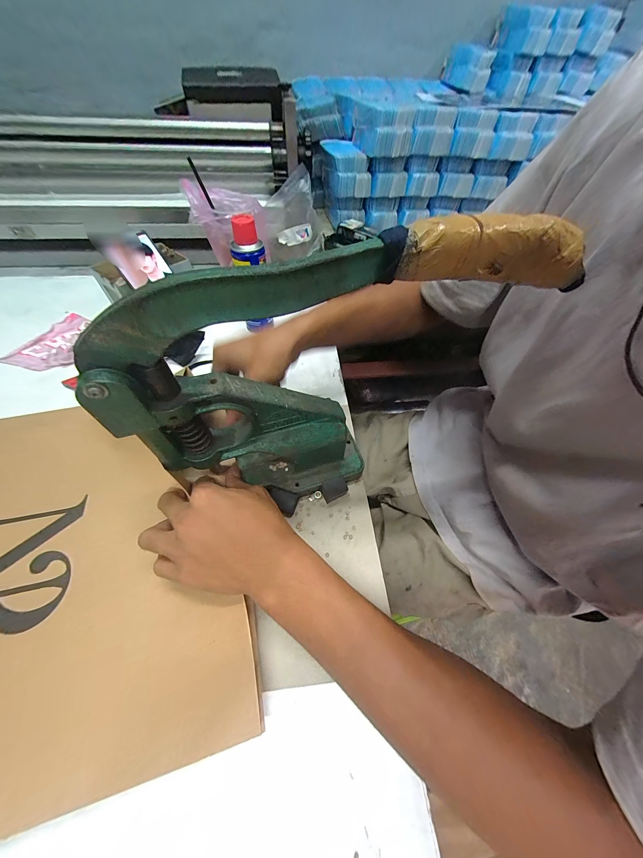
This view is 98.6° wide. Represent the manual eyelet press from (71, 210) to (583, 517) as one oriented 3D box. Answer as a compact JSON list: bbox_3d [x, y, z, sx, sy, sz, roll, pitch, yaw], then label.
[{"bbox_3d":[0.009,-0.021,0.244,0.320,0.258,0.055,-14,56,-12],"label":"manual eyelet press"}]

